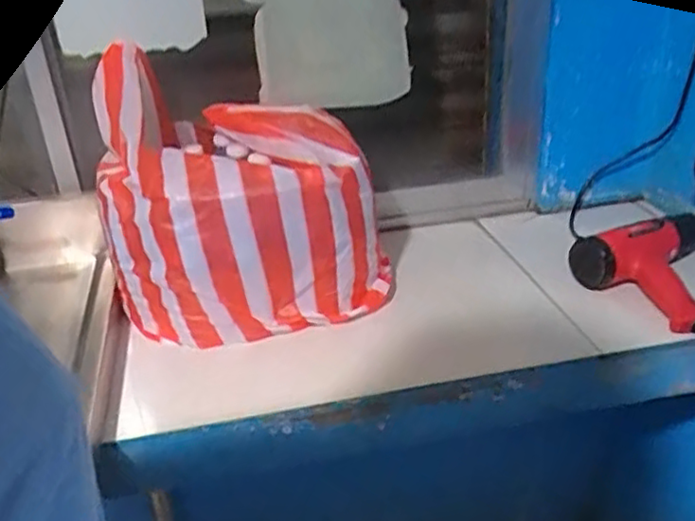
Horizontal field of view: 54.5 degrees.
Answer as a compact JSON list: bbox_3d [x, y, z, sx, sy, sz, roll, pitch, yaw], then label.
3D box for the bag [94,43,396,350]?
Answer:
[{"bbox_3d":[-0.143,-0.093,0.946,0.374,0.301,0.270,-5,27,-3],"label":"bag"}]

